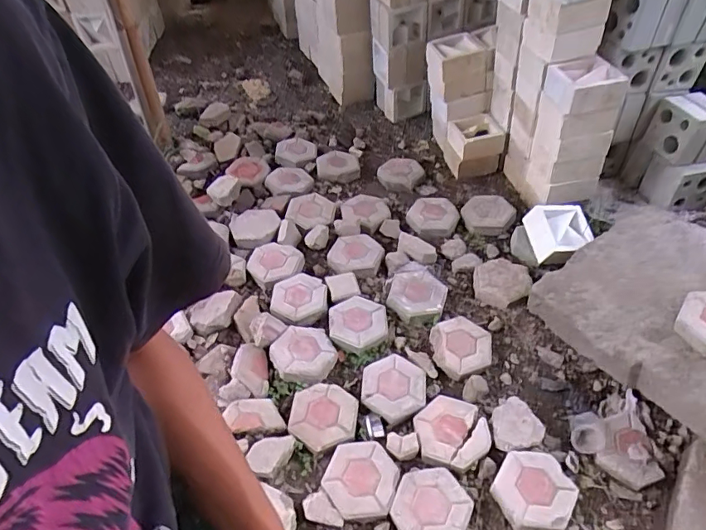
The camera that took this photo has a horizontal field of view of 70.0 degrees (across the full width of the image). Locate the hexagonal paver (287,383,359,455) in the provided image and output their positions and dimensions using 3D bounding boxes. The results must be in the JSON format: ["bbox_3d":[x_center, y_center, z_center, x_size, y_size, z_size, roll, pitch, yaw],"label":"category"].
[{"bbox_3d":[-0.089,0.435,1.476,0.201,0.035,0.201,4,47,6],"label":"hexagonal paver"}]

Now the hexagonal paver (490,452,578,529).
[{"bbox_3d":[0.481,0.602,1.348,0.211,0.046,0.193,2,47,4],"label":"hexagonal paver"}]

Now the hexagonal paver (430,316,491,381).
[{"bbox_3d":[0.359,0.265,1.645,0.198,0.046,0.190,-15,48,-12],"label":"hexagonal paver"}]

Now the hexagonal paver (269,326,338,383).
[{"bbox_3d":[-0.164,0.284,1.640,0.207,0.046,0.217,-18,49,-14],"label":"hexagonal paver"}]

